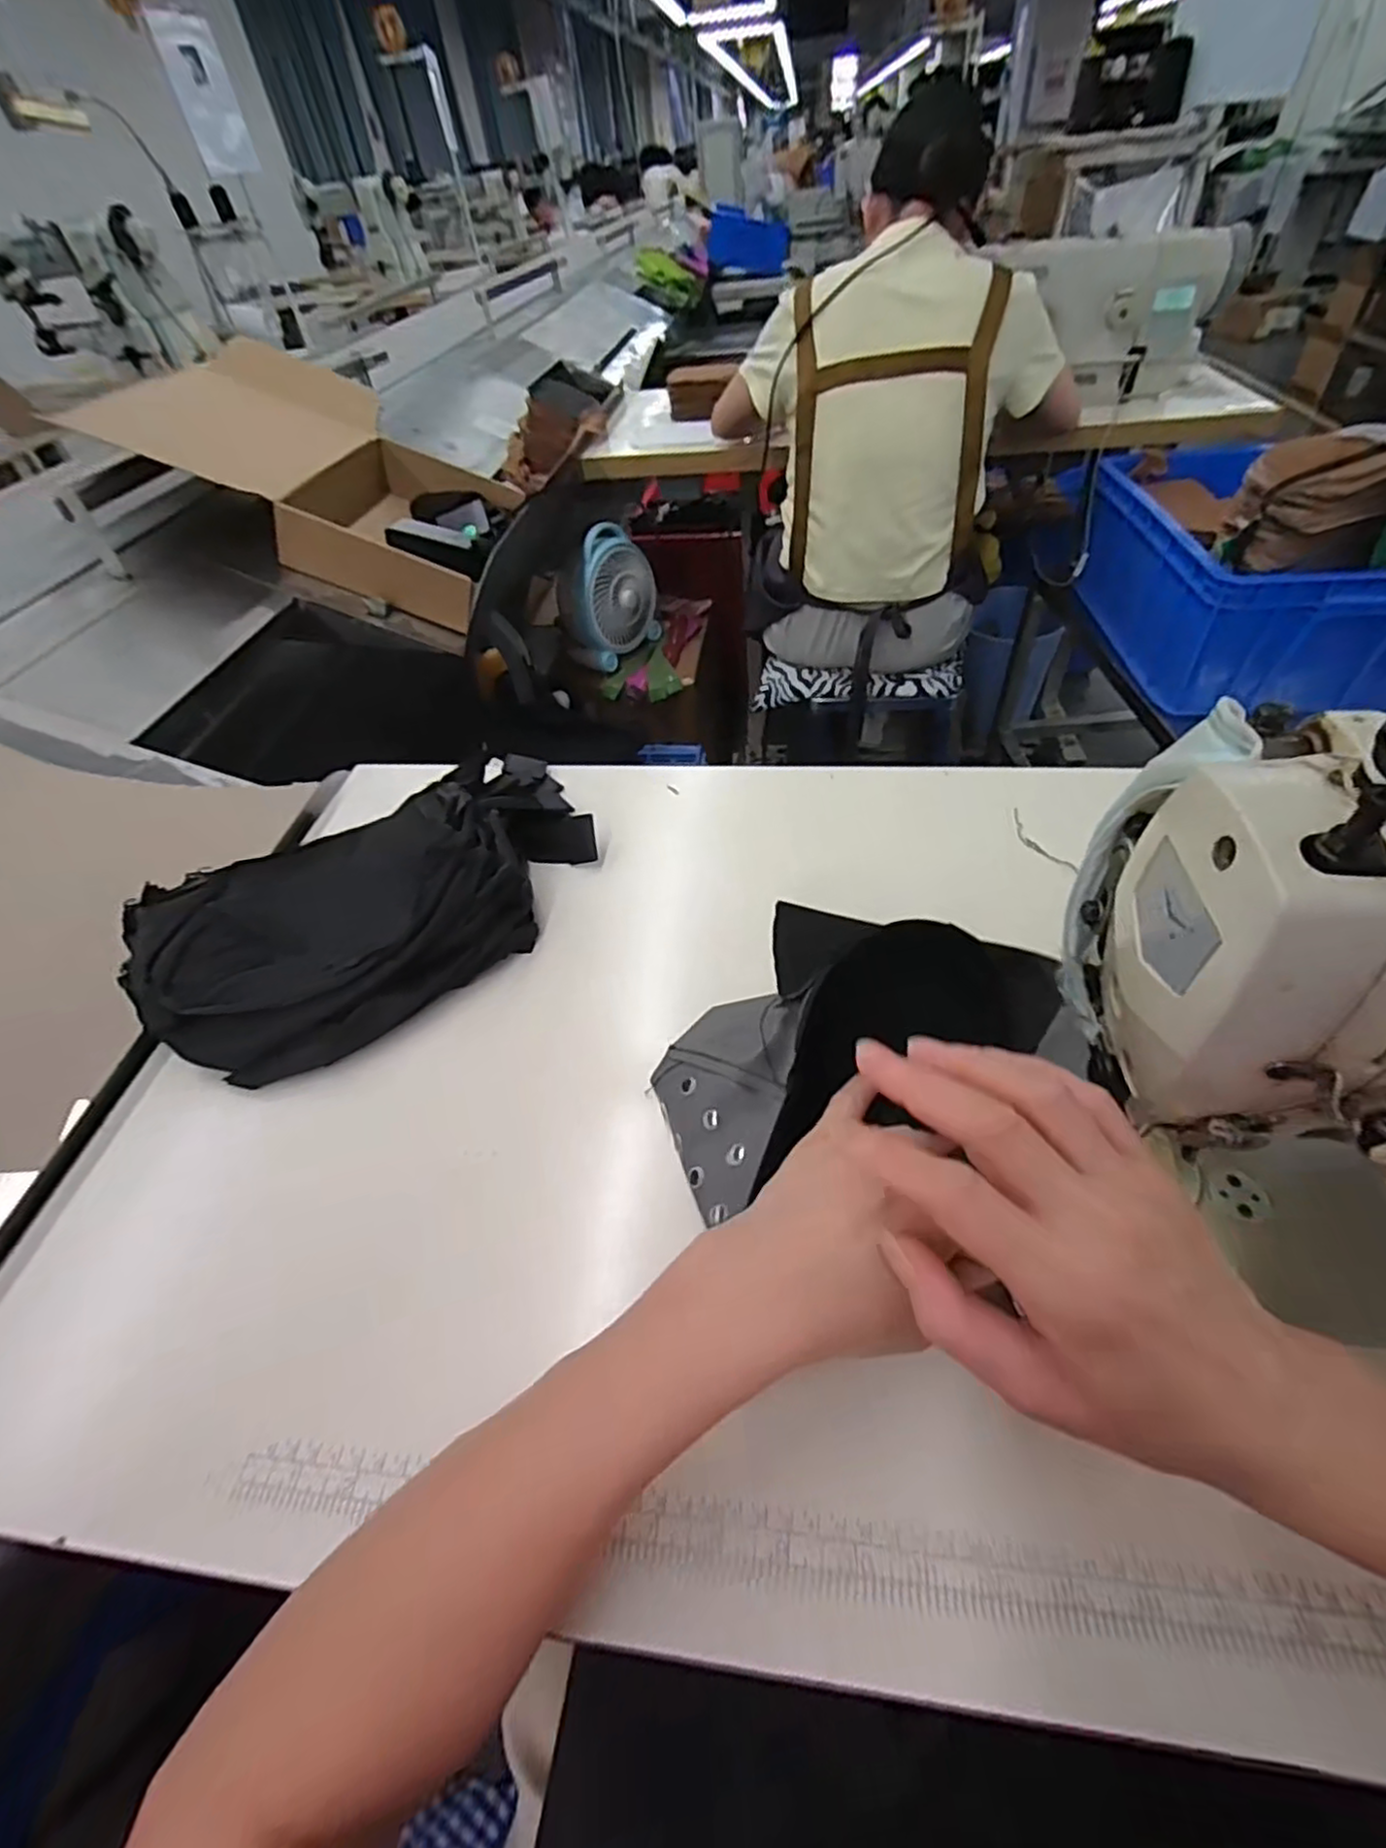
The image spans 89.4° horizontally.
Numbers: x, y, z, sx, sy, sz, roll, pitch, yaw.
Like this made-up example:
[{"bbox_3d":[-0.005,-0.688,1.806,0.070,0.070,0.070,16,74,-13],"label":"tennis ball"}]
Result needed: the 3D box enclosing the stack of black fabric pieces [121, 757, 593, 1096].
[{"bbox_3d":[-0.207,-0.029,0.483,0.314,0.060,0.181,-34,53,-22],"label":"stack of black fabric pieces"}]

